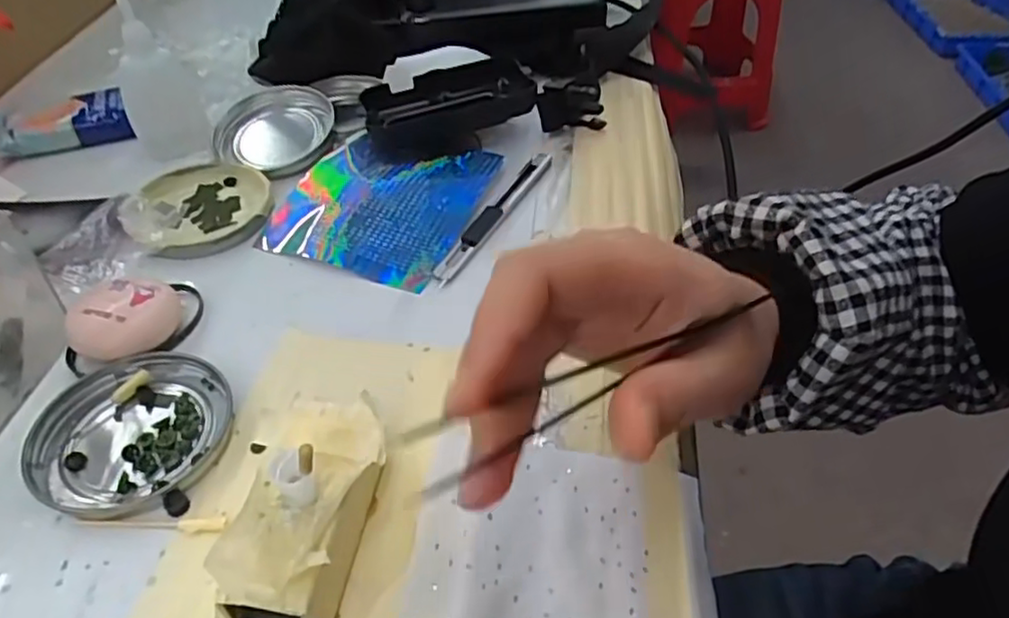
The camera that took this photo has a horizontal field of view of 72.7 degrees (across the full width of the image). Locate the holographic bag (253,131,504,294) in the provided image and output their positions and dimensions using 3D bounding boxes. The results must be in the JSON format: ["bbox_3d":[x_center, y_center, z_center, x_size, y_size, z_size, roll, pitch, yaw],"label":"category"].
[{"bbox_3d":[-0.073,-0.065,0.404,0.113,0.012,0.117,14,47,15],"label":"holographic bag"}]

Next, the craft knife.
[{"bbox_3d":[-0.004,-0.057,0.399,0.014,0.007,0.130,19,48,20],"label":"craft knife"}]

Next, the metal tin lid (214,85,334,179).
[{"bbox_3d":[-0.153,-0.121,0.453,0.066,0.020,0.071,-1,44,1],"label":"metal tin lid"}]

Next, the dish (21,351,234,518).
[{"bbox_3d":[-0.159,0.051,0.291,0.075,0.008,0.076,-1,44,1],"label":"dish"}]

